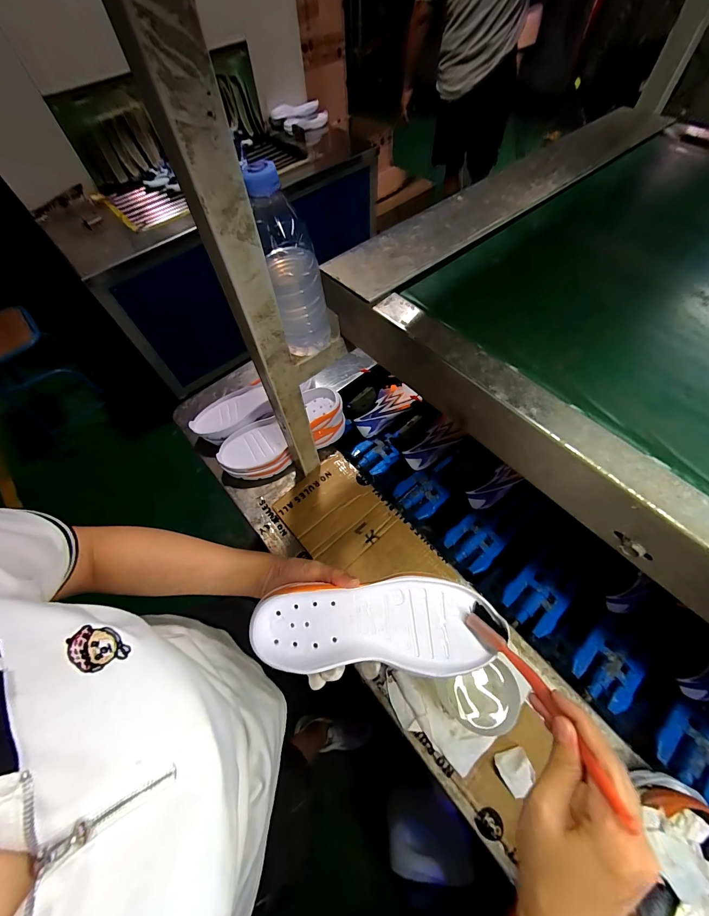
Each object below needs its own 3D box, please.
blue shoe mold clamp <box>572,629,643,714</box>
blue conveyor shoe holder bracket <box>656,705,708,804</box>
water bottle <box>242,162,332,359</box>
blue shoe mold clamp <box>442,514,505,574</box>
[{"bbox_3d":[0.414,0.354,0.541,0.098,0.026,0.084,-42,63,-16],"label":"blue shoe mold clamp"},{"bbox_3d":[0.509,0.441,0.492,0.090,0.016,0.091,-39,63,-15],"label":"blue conveyor shoe holder bracket"},{"bbox_3d":[-0.071,-0.211,0.376,0.062,0.190,0.066,-19,59,-3],"label":"water bottle"},{"bbox_3d":[0.232,0.167,0.645,0.087,0.020,0.091,-40,63,-15],"label":"blue shoe mold clamp"}]

